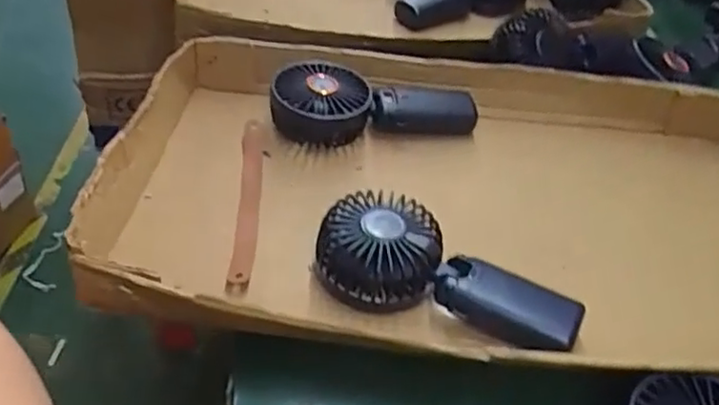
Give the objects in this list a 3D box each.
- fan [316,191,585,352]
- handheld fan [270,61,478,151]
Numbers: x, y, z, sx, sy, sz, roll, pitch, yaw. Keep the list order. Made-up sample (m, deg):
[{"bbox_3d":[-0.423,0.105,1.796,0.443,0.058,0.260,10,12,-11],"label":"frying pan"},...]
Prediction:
[{"bbox_3d":[0.059,0.048,0.459,0.181,0.047,0.076,14,41,12],"label":"fan"},{"bbox_3d":[0.014,-0.084,0.611,0.185,0.055,0.080,1,40,-3],"label":"handheld fan"}]

